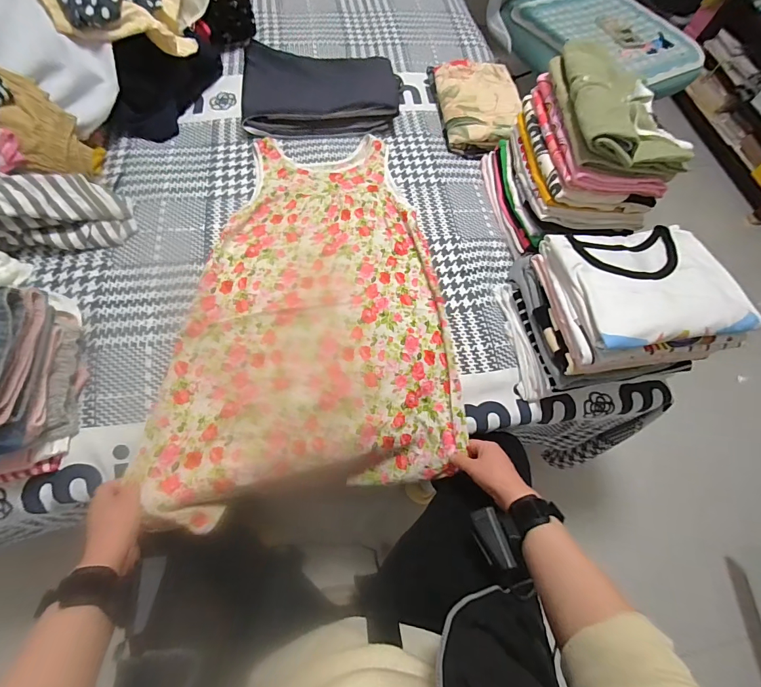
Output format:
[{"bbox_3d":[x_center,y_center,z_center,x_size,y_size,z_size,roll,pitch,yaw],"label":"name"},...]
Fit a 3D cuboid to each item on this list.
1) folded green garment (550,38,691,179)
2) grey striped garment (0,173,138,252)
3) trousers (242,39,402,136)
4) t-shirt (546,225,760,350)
[{"bbox_3d":[0.388,-0.383,0.618,0.183,0.072,0.233,-1,66,-7],"label":"folded green garment"},{"bbox_3d":[-0.581,-0.212,0.626,0.302,0.097,0.110,-6,63,-30],"label":"grey striped garment"},{"bbox_3d":[-0.135,-0.596,0.886,0.349,0.044,0.294,-4,66,-8],"label":"trousers"},{"bbox_3d":[0.405,-0.096,0.576,0.247,0.029,0.203,-9,67,-11],"label":"t-shirt"}]

